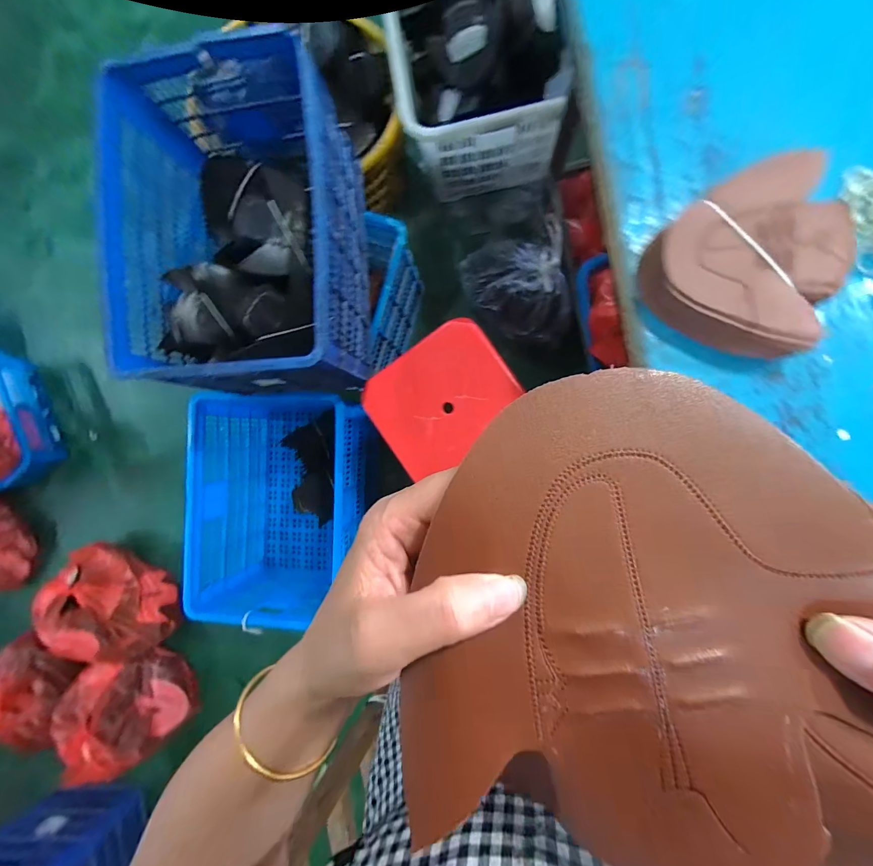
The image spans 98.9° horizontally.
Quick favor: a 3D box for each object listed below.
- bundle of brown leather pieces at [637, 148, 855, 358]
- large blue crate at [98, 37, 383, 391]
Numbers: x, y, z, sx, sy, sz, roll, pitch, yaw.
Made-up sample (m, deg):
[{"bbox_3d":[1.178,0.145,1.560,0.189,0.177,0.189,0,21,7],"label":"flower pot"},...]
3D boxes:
[{"bbox_3d":[0.350,-0.205,0.435,0.189,0.055,0.202,0,88,8],"label":"bundle of brown leather pieces"},{"bbox_3d":[-0.403,-0.429,0.806,0.430,0.289,0.656,-5,88,8],"label":"large blue crate"}]

